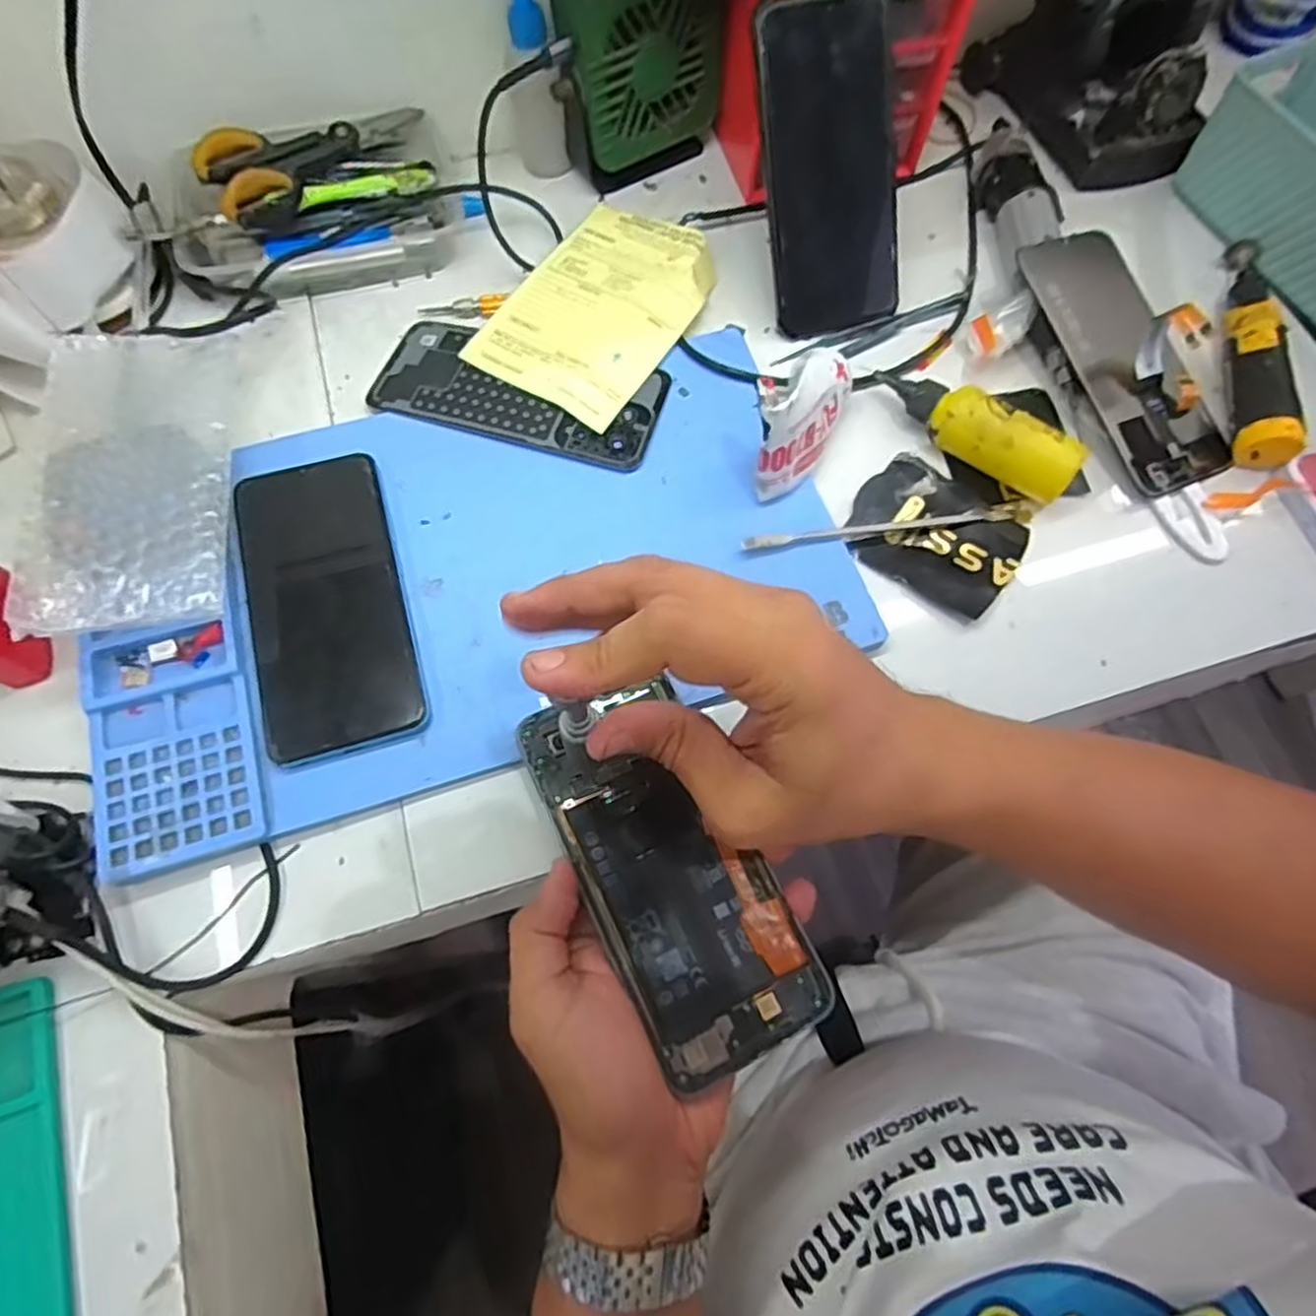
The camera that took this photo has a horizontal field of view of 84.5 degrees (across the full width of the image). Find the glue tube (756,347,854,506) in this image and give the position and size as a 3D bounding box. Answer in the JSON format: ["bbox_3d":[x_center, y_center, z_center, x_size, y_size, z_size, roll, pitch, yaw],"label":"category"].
[{"bbox_3d":[0.079,-0.131,0.388,0.035,0.064,0.088,37,73,11],"label":"glue tube"}]

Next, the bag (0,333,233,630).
[{"bbox_3d":[-0.258,-0.090,0.363,0.089,0.026,0.178,-11,64,-8],"label":"bag"}]

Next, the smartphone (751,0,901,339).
[{"bbox_3d":[0.101,-0.281,0.422,0.077,0.015,0.162,-15,115,-8],"label":"smartphone"}]

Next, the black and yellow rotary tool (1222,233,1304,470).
[{"bbox_3d":[0.364,-0.192,0.434,0.027,0.025,0.171,13,70,3],"label":"black and yellow rotary tool"}]

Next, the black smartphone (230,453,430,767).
[{"bbox_3d":[-0.168,-0.028,0.367,0.075,0.014,0.156,-16,71,-8],"label":"black smartphone"}]

